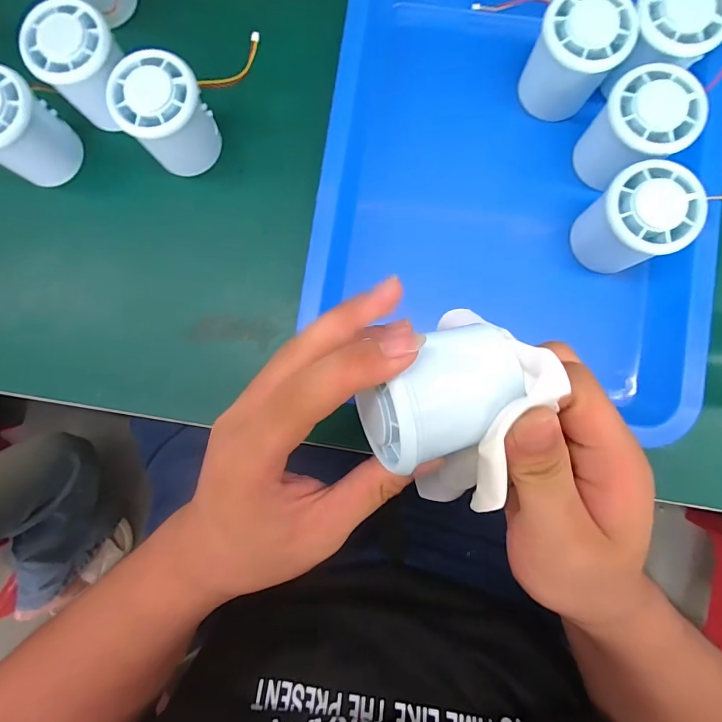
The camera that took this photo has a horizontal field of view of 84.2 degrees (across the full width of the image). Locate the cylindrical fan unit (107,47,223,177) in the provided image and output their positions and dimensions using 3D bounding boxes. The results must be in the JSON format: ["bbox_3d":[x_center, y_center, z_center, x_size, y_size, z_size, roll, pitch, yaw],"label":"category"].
[{"bbox_3d":[-0.133,-0.168,0.279,0.055,0.053,0.054,0,85,1],"label":"cylindrical fan unit"}]

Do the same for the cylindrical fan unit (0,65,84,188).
[{"bbox_3d":[-0.242,-0.163,0.280,0.051,0.053,0.054,0,85,1],"label":"cylindrical fan unit"}]

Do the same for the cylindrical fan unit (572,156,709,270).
[{"bbox_3d":[0.176,-0.089,0.263,0.055,0.058,0.053,0,85,1],"label":"cylindrical fan unit"}]

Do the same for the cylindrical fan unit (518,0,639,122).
[{"bbox_3d":[0.141,-0.203,0.275,0.055,0.058,0.057,0,85,1],"label":"cylindrical fan unit"}]

